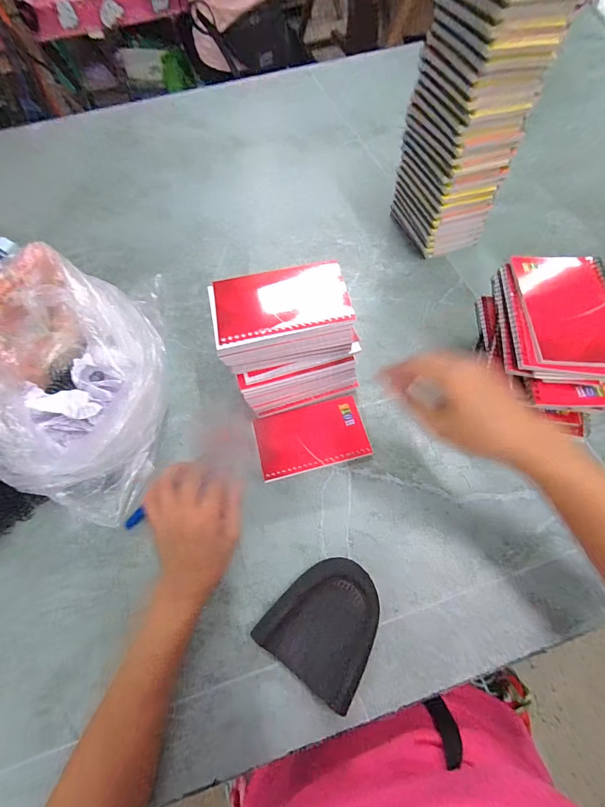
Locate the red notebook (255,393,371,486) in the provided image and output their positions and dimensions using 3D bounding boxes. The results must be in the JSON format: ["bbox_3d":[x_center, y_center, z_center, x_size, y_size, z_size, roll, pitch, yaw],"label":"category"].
[{"bbox_3d":[0.011,0.041,0.427,0.128,0.008,0.079,-15,63,-4],"label":"red notebook"}]

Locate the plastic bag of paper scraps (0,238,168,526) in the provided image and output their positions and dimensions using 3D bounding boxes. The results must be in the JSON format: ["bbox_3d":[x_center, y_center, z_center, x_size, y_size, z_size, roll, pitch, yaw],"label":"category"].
[{"bbox_3d":[-0.284,-0.038,0.431,0.234,0.127,0.355,-16,63,-5],"label":"plastic bag of paper scraps"}]

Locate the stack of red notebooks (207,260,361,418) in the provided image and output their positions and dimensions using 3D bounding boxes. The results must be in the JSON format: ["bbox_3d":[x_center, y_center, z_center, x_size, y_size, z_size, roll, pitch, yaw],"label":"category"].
[{"bbox_3d":[-0.013,-0.066,0.406,0.143,0.145,0.095,-15,63,-4],"label":"stack of red notebooks"}]

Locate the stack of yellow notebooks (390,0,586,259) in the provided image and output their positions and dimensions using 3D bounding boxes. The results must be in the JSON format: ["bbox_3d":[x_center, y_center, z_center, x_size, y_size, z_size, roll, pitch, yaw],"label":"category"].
[{"bbox_3d":[0.208,-0.354,0.470,0.102,0.286,0.137,-16,63,-4],"label":"stack of yellow notebooks"}]

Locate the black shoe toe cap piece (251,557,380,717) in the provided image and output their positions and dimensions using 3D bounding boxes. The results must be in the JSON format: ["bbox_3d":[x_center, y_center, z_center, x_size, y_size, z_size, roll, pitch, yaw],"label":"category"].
[{"bbox_3d":[0.024,0.204,0.340,0.096,0.028,0.104,31,69,18],"label":"black shoe toe cap piece"}]

